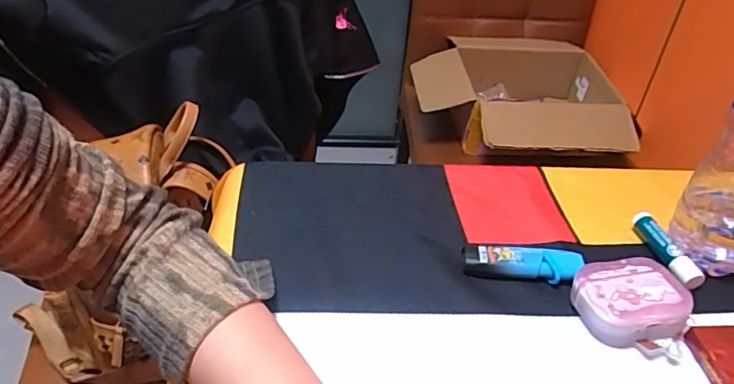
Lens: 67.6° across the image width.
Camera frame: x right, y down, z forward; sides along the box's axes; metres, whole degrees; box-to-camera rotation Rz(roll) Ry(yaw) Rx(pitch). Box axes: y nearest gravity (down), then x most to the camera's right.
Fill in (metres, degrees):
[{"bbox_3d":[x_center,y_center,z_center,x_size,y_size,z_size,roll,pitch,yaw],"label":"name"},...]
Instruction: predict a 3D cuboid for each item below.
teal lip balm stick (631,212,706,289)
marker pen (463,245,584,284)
[{"bbox_3d":[0.221,0.043,0.408,0.019,0.017,0.070,-3,38,-9],"label":"teal lip balm stick"},{"bbox_3d":[0.109,0.050,0.386,0.080,0.014,0.022,5,37,2],"label":"marker pen"}]

